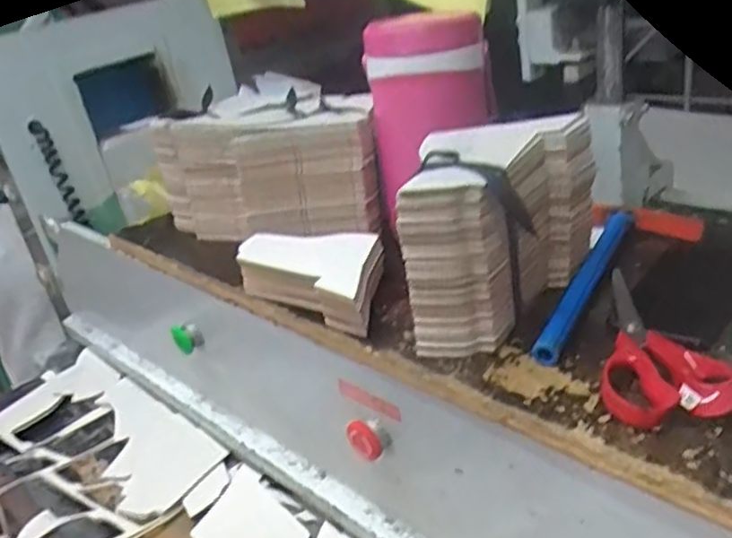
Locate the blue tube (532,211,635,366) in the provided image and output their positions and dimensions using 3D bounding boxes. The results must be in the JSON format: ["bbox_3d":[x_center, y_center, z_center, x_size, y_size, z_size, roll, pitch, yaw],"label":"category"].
[{"bbox_3d":[0.199,0.006,0.619,0.019,0.019,0.262,11,30,29],"label":"blue tube"}]

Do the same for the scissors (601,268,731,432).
[{"bbox_3d":[0.221,0.052,0.519,0.082,0.016,0.197,4,27,17],"label":"scissors"}]

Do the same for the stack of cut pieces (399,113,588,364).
[{"bbox_3d":[0.111,-0.032,0.583,0.145,0.144,0.163,3,27,16],"label":"stack of cut pieces"}]

